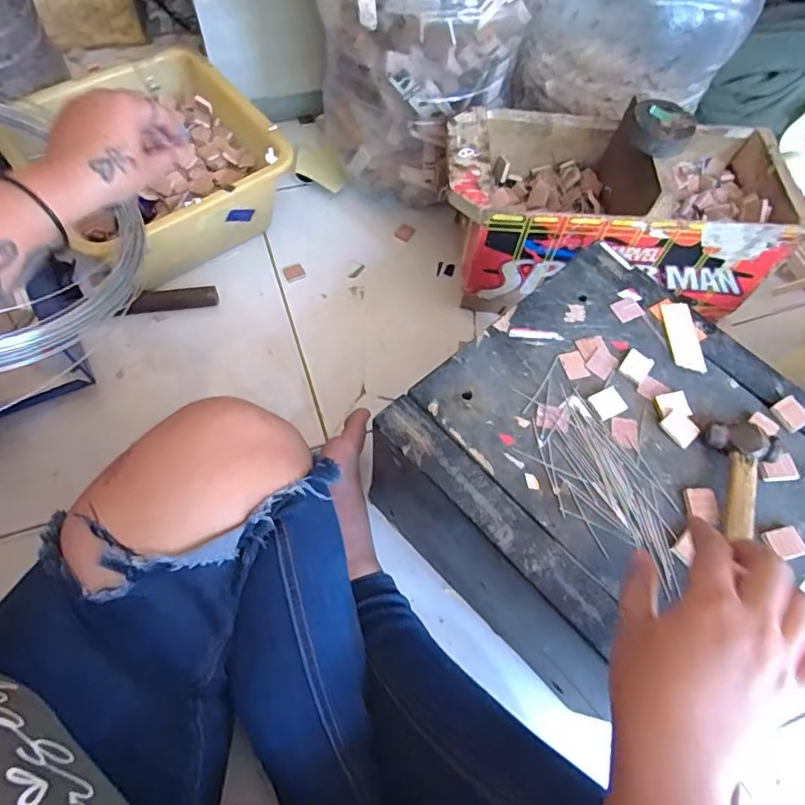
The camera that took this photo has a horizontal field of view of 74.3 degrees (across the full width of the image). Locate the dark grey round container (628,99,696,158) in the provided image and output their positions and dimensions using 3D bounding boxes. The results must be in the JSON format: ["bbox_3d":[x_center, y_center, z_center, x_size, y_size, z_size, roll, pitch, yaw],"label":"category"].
[{"bbox_3d":[0.258,-0.274,0.530,0.061,0.022,0.062,1,64,-3],"label":"dark grey round container"}]

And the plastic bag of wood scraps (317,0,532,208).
[{"bbox_3d":[0.019,-0.438,0.658,0.225,0.276,0.245,-12,66,-9],"label":"plastic bag of wood scraps"}]

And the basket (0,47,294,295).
[{"bbox_3d":[-0.306,-0.284,0.676,0.269,0.122,0.270,-37,72,-19],"label":"basket"}]

